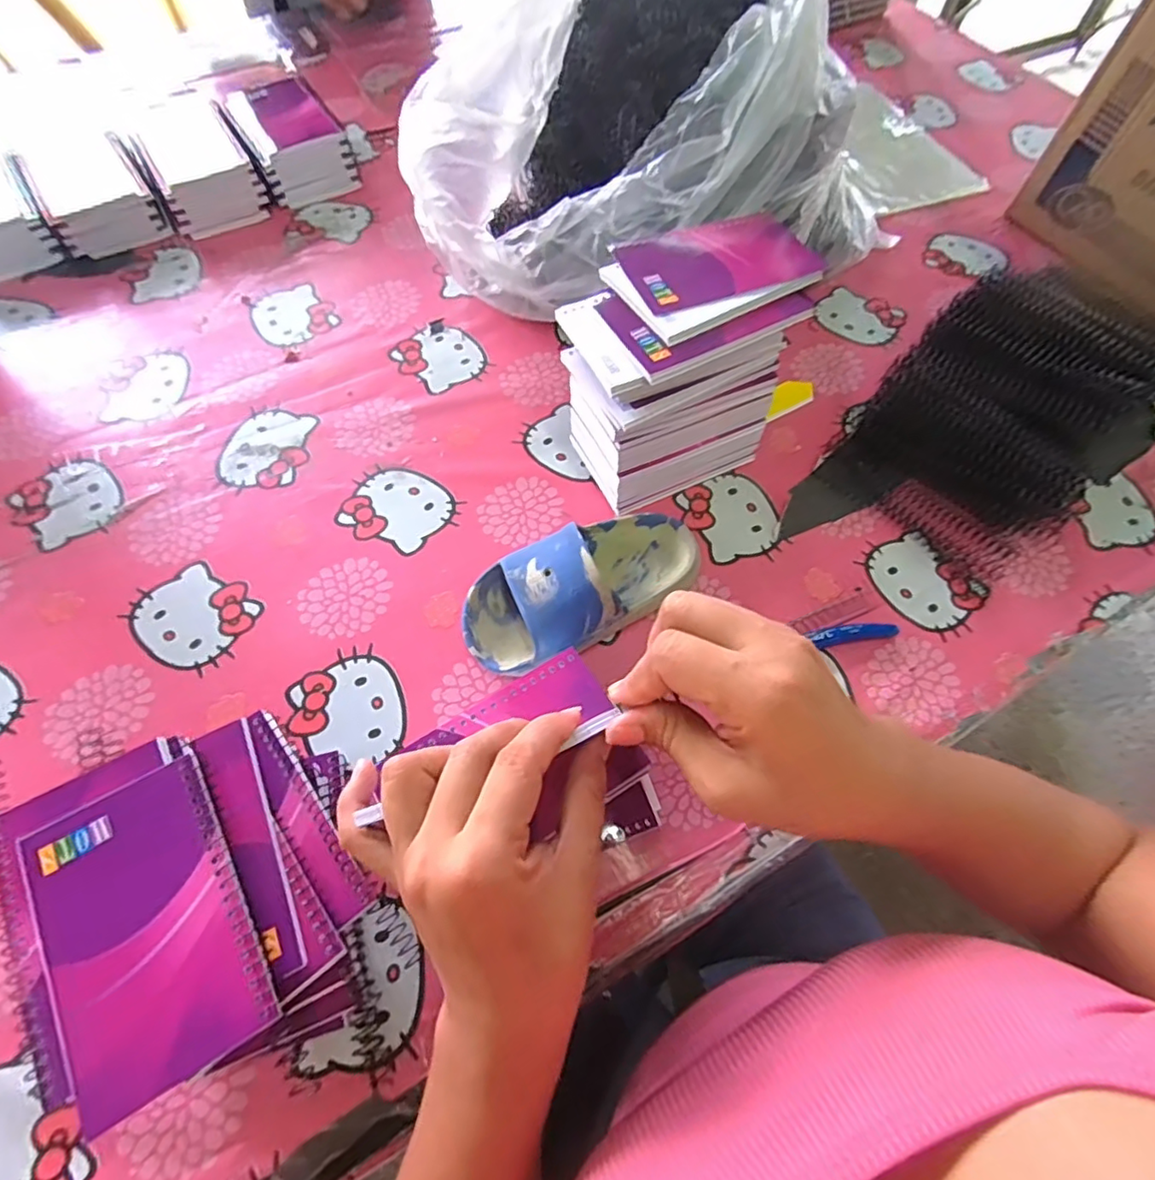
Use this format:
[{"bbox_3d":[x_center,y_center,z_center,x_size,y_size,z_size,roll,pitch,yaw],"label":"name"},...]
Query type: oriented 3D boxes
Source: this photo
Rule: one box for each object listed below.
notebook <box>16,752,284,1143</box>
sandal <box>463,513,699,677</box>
[{"bbox_3d":[-0.197,0.153,0.269,0.081,0.007,0.130,-28,68,-14],"label":"notebook"},{"bbox_3d":[0.006,-0.006,0.410,0.173,0.061,0.083,-22,66,-12],"label":"sandal"}]

